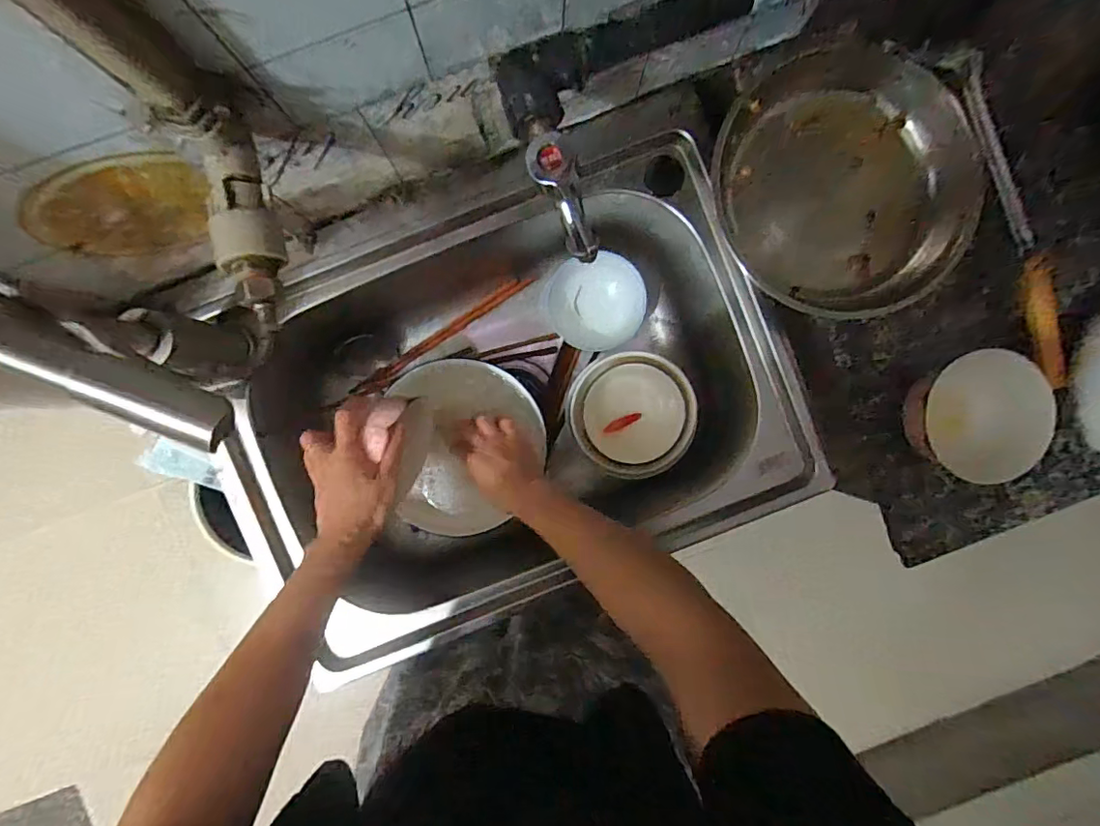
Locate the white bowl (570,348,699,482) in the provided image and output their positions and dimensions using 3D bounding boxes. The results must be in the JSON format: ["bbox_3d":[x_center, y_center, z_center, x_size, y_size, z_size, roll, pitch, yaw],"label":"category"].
[{"bbox_3d":[0.092,0.003,0.623,0.135,0.063,0.138,0,92,-2],"label":"white bowl"}]

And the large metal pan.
[{"bbox_3d":[0.264,-0.205,0.484,0.223,0.061,0.203,0,92,-2],"label":"large metal pan"}]

